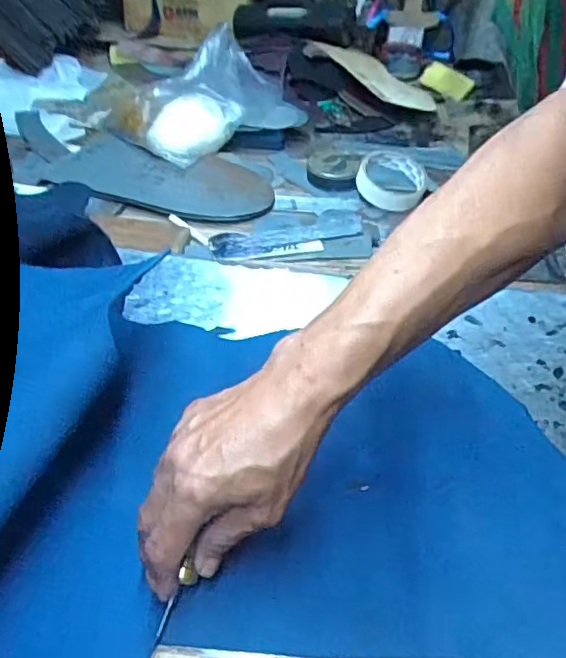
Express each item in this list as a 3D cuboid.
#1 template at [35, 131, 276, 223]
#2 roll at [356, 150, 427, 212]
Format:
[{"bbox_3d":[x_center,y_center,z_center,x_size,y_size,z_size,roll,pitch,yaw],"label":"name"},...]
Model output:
[{"bbox_3d":[-0.162,-0.202,0.750,0.308,0.014,0.141,14,45,13],"label":"template"},{"bbox_3d":[0.139,-0.191,0.721,0.083,0.035,0.099,11,45,11],"label":"roll"}]

